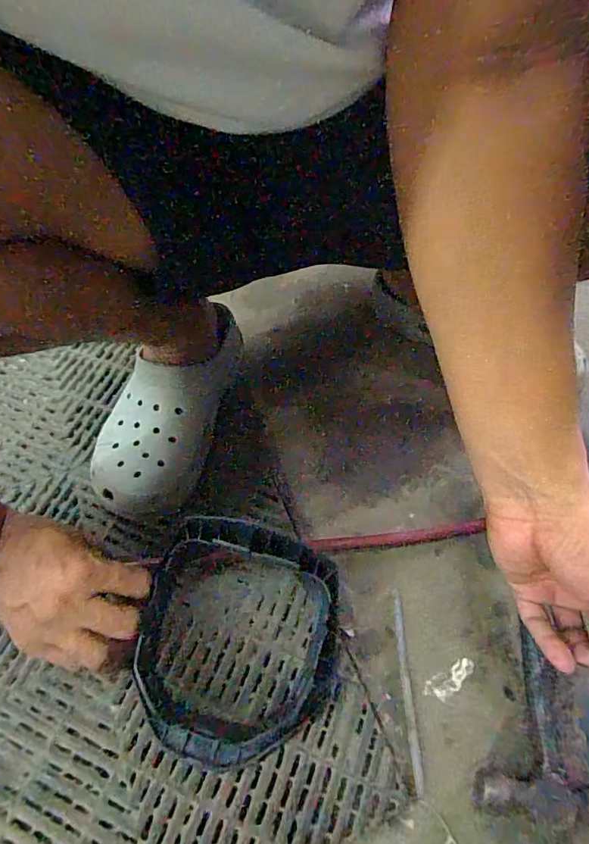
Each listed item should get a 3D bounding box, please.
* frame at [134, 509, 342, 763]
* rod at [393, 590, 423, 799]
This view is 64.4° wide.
[{"bbox_3d":[-0.048,0.186,0.421,0.173,0.023,0.200,4,58,5],"label":"frame"},{"bbox_3d":[0.099,0.231,0.413,0.008,0.008,0.155,-1,58,1],"label":"rod"}]

